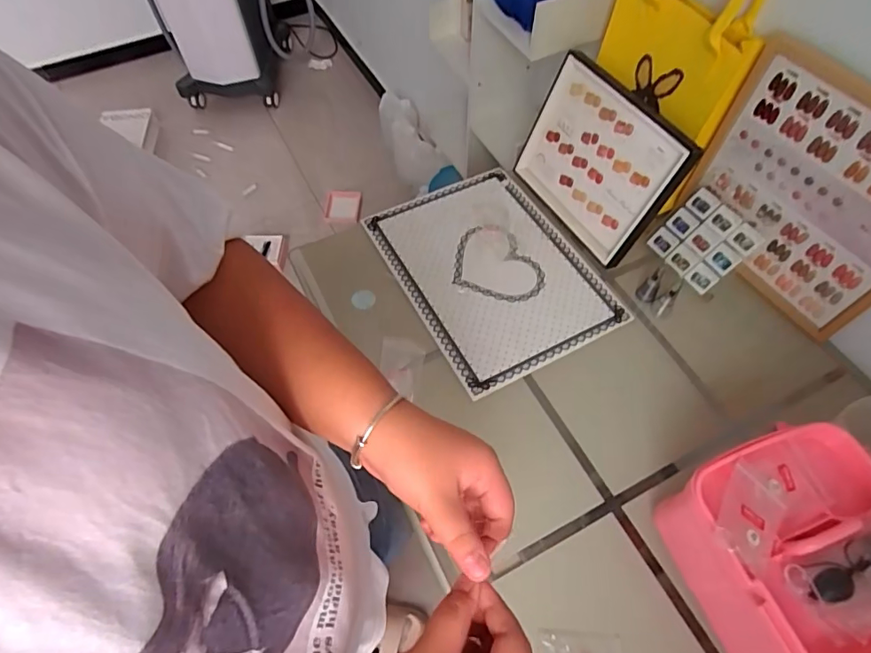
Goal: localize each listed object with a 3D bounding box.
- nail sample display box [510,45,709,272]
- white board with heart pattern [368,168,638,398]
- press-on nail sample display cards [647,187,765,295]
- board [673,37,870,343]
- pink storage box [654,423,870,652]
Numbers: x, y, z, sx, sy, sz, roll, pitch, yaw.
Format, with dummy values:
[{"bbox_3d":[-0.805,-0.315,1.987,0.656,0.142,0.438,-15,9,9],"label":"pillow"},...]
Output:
[{"bbox_3d":[0.258,-0.269,0.830,0.031,0.230,0.278,-17,58,-31],"label":"nail sample display box"},{"bbox_3d":[0.089,-0.101,0.844,0.292,0.013,0.384,-26,62,-14],"label":"white board with heart pattern"},{"bbox_3d":[0.430,-0.137,0.812,0.018,0.120,0.127,4,47,-51],"label":"press-on nail sample display cards"},{"bbox_3d":[0.515,-0.177,0.708,0.025,0.312,0.318,-28,63,-18],"label":"board"},{"bbox_3d":[0.409,0.282,0.535,0.211,0.154,0.305,-21,61,-11],"label":"pink storage box"}]

